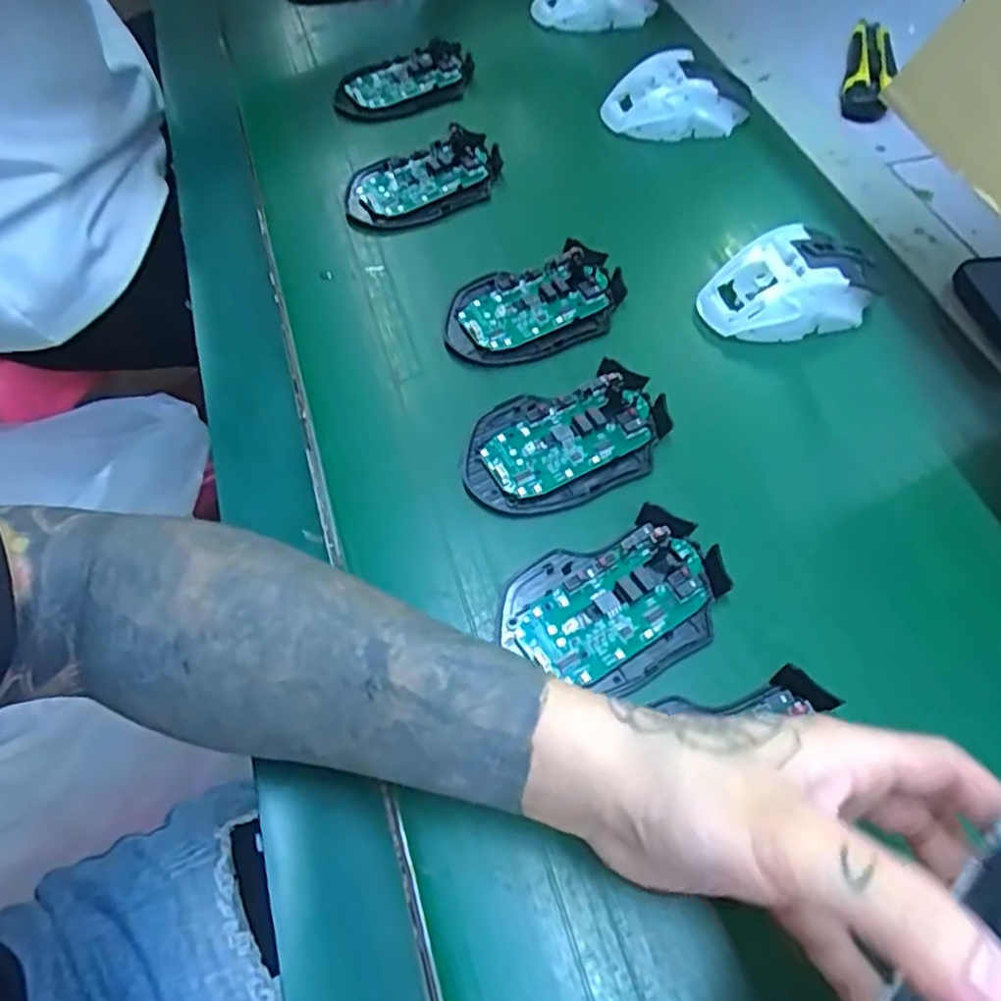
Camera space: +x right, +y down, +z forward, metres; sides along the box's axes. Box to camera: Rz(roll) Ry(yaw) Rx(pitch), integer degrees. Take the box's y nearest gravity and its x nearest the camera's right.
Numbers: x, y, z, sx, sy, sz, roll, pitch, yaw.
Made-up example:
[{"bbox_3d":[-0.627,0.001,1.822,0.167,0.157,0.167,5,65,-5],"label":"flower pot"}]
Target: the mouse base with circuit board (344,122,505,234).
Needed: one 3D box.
[{"bbox_3d":[-0.054,-0.228,0.501,0.114,0.021,0.067,-20,56,-18],"label":"mouse base with circuit board"}]

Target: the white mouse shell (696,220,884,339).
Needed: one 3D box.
[{"bbox_3d":[0.181,-0.132,0.434,0.111,0.036,0.060,-15,54,-14],"label":"white mouse shell"}]

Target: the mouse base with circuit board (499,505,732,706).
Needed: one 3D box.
[{"bbox_3d":[0.056,0.047,0.333,0.105,0.013,0.073,-28,62,-17],"label":"mouse base with circuit board"}]

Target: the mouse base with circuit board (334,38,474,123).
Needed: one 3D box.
[{"bbox_3d":[-0.074,-0.336,0.566,0.117,0.021,0.064,-17,55,-15],"label":"mouse base with circuit board"}]

